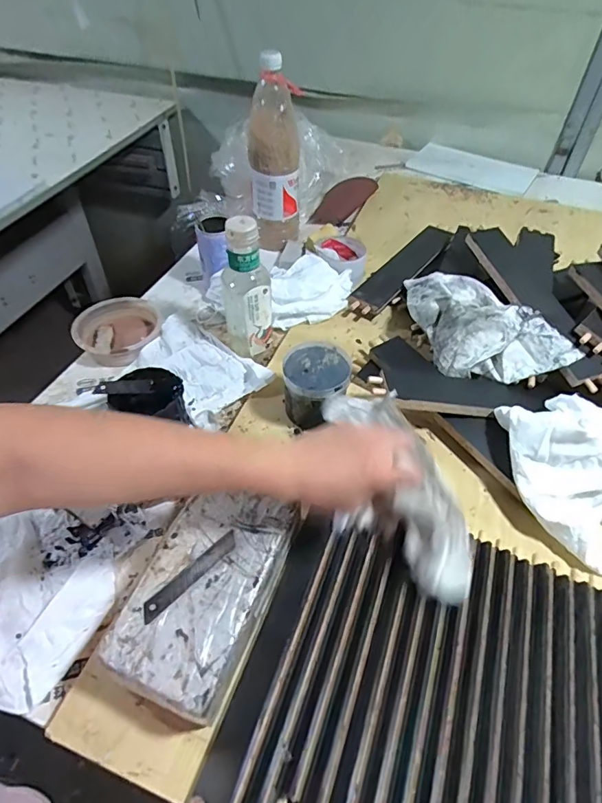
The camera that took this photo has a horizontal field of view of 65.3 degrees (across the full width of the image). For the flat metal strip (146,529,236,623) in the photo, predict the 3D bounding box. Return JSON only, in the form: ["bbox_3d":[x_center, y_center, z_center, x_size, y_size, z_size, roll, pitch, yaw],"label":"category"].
[{"bbox_3d":[-0.095,0.150,0.409,0.016,0.004,0.097,37,57,28],"label":"flat metal strip"}]

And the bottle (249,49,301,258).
[{"bbox_3d":[-0.045,-0.412,0.805,0.082,0.277,0.088,-3,48,-3],"label":"bottle"}]

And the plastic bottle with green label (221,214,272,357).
[{"bbox_3d":[-0.074,-0.149,0.637,0.063,0.199,0.055,-4,48,-4],"label":"plastic bottle with green label"}]

